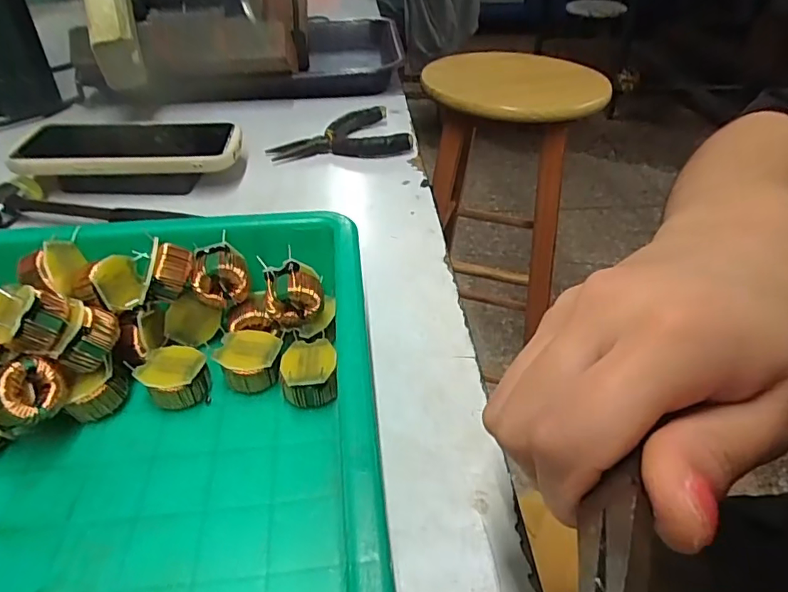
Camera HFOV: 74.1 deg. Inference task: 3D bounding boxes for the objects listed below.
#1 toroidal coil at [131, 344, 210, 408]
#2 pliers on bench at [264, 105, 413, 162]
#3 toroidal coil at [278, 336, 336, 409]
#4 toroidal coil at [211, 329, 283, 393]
[{"bbox_3d":[-0.105,0.039,0.249,0.030,0.020,0.030,0,38,0],"label":"toroidal coil"},{"bbox_3d":[-0.052,-0.153,0.496,0.126,0.022,0.078,-4,38,-5],"label":"pliers on bench"},{"bbox_3d":[-0.040,0.038,0.250,0.025,0.021,0.031,-3,38,-4],"label":"toroidal coil"},{"bbox_3d":[-0.071,0.033,0.257,0.030,0.020,0.025,4,38,5],"label":"toroidal coil"}]

